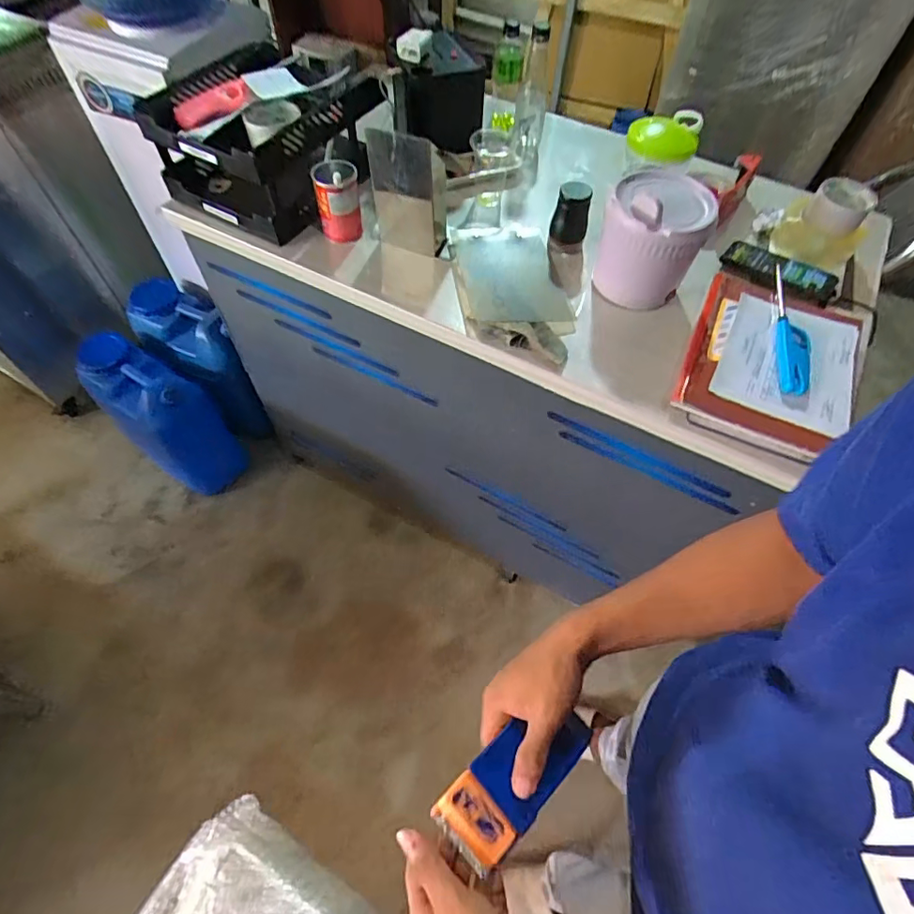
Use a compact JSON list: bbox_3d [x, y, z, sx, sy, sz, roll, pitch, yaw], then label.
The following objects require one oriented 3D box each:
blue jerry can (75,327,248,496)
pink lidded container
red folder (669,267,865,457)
[{"bbox_3d":[-0.755,-0.076,1.419,0.332,0.437,0.200,34,63,18],"label":"blue jerry can"},{"bbox_3d":[0.280,-0.305,0.762,0.135,0.137,0.159,24,60,13],"label":"pink lidded container"},{"bbox_3d":[0.437,-0.147,0.729,0.212,0.031,0.318,25,60,14],"label":"red folder"}]

